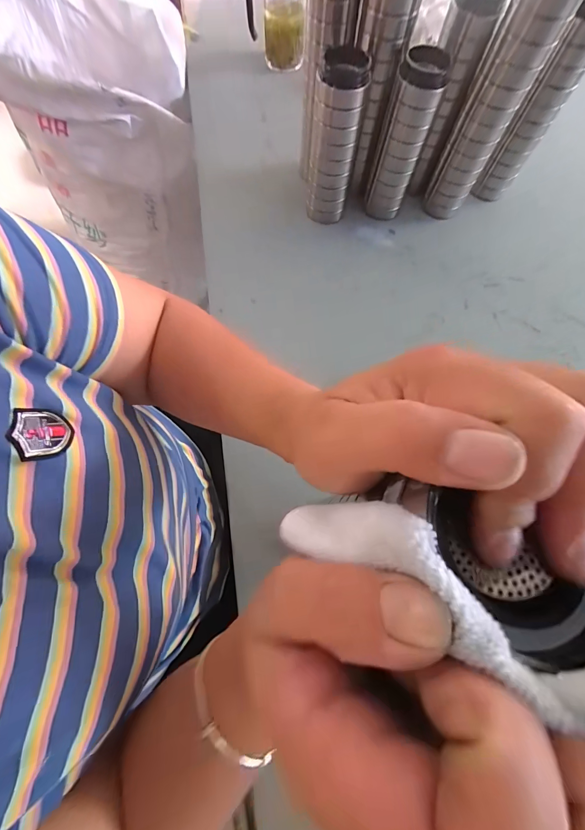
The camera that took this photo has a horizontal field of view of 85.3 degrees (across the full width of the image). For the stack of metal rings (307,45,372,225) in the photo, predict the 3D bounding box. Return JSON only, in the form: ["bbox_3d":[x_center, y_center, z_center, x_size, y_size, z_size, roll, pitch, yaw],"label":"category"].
[{"bbox_3d":[0.057,-0.385,0.457,0.063,0.188,0.056,1,70,-2],"label":"stack of metal rings"}]

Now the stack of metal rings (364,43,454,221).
[{"bbox_3d":[0.157,-0.390,0.463,0.062,0.184,0.053,13,70,3],"label":"stack of metal rings"}]

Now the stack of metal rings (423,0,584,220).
[{"bbox_3d":[0.273,-0.429,0.411,0.076,0.314,0.064,29,72,8],"label":"stack of metal rings"}]

